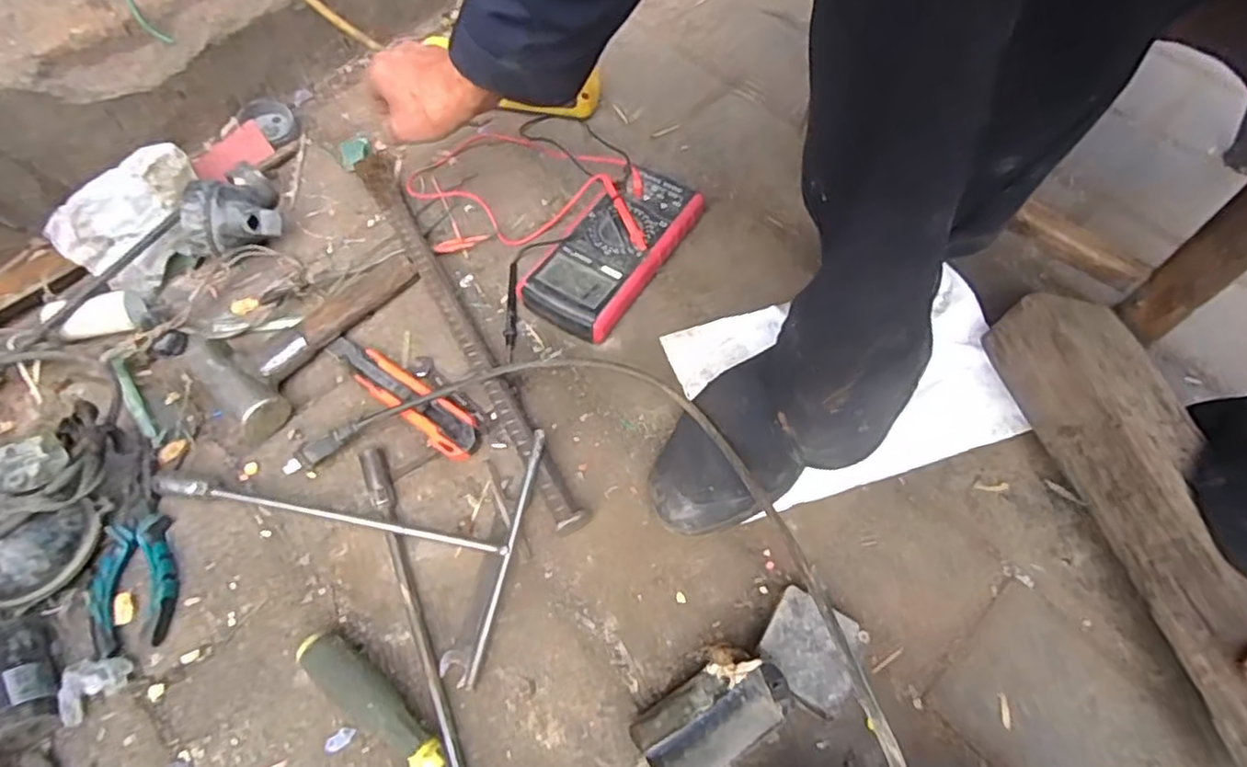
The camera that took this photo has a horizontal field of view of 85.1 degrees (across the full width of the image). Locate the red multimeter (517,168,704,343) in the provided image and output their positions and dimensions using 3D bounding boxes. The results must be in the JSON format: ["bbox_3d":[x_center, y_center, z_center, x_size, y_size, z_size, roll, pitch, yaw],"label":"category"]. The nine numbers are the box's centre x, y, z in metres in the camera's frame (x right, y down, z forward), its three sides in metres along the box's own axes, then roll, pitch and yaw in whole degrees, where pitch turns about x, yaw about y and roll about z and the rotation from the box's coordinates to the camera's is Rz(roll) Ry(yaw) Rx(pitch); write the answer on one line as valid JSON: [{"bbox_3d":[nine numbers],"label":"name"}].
[{"bbox_3d":[-0.008,-0.119,0.618,0.085,0.038,0.178,32,66,17],"label":"red multimeter"}]

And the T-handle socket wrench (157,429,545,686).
[{"bbox_3d":[-0.213,0.092,0.505,0.277,0.032,0.172,13,62,8],"label":"T-handle socket wrench"}]

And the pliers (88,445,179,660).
[{"bbox_3d":[-0.363,0.119,0.504,0.056,0.017,0.147,-17,62,-9],"label":"pliers"}]

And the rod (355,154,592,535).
[{"bbox_3d":[-0.146,-0.061,0.594,0.026,0.027,0.439,-27,64,-14],"label":"rod"}]

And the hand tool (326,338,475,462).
[{"bbox_3d":[-0.184,0.008,0.560,0.167,0.022,0.032,33,66,18],"label":"hand tool"}]

